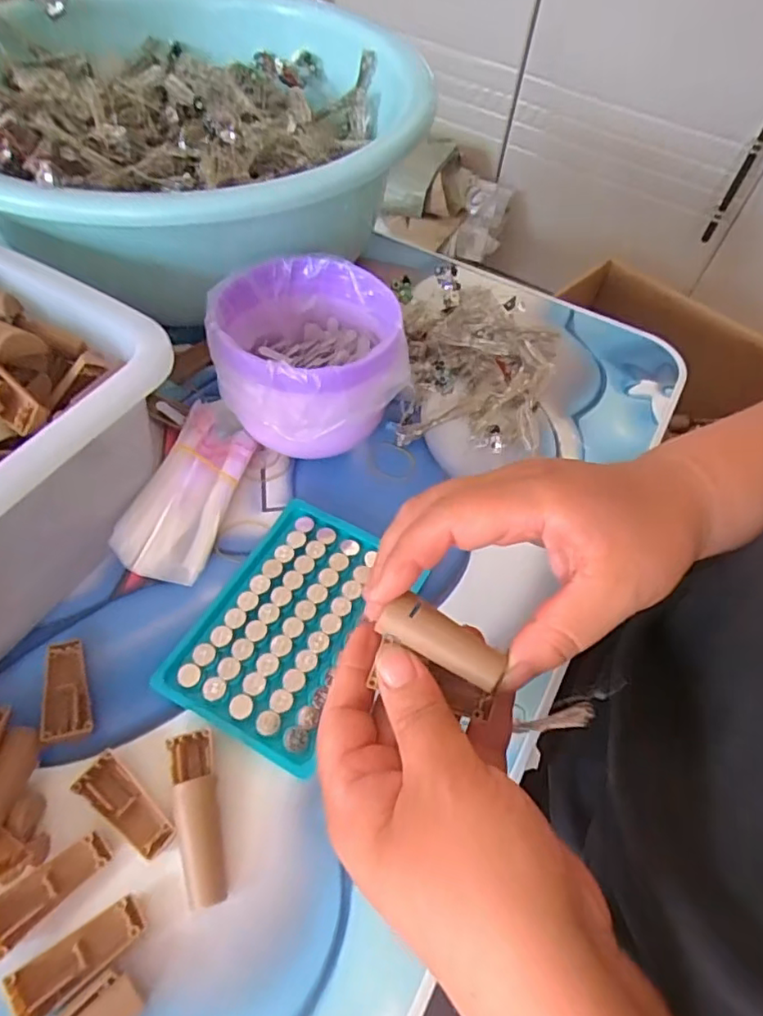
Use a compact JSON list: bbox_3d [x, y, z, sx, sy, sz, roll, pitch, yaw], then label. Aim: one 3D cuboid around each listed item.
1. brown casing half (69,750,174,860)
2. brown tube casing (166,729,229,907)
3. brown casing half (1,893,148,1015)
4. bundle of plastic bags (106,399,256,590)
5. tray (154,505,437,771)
[{"bbox_3d":[-0.113,0.132,0.262,0.048,0.009,0.020,32,60,16],"label":"brown casing half"},{"bbox_3d":[-0.080,0.134,0.258,0.018,0.015,0.069,-14,59,-14],"label":"brown tube casing"},{"bbox_3d":[-0.119,0.177,0.231,0.049,0.007,0.019,-31,64,-22],"label":"brown casing half"},{"bbox_3d":[-0.112,-0.014,0.343,0.046,0.030,0.113,13,55,4],"label":"bundle of plastic bags"},{"bbox_3d":[-0.048,0.059,0.316,0.092,0.011,0.131,26,58,12],"label":"tray"}]

